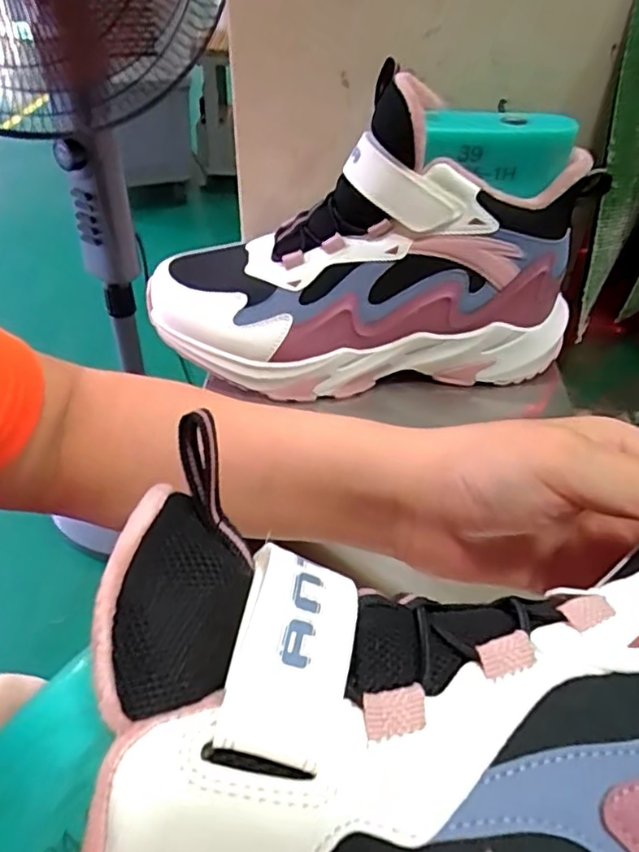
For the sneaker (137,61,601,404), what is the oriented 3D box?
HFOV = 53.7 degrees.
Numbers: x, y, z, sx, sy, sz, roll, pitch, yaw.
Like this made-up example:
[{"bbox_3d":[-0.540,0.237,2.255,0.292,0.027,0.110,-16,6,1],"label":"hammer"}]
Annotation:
[{"bbox_3d":[0.031,-0.104,0.379,0.265,0.146,0.088,-7,43,-4],"label":"sneaker"}]

